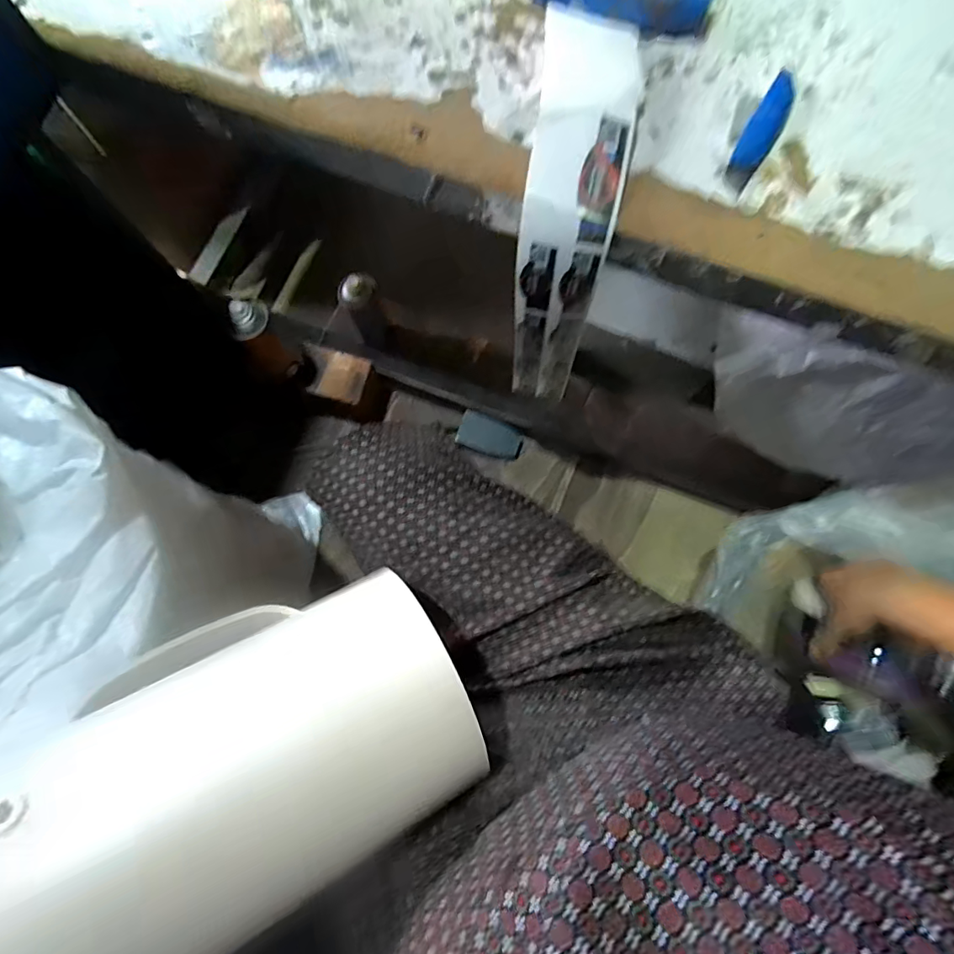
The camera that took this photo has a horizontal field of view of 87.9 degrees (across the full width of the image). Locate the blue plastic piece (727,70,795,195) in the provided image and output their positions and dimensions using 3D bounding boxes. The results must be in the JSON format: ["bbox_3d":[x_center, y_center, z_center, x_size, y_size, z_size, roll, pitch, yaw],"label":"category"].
[{"bbox_3d":[0.211,-0.256,0.366,0.023,0.007,0.107,32,81,7],"label":"blue plastic piece"}]

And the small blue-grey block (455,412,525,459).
[{"bbox_3d":[0.024,-0.072,0.893,0.116,0.016,0.069,16,106,-7],"label":"small blue-grey block"}]

